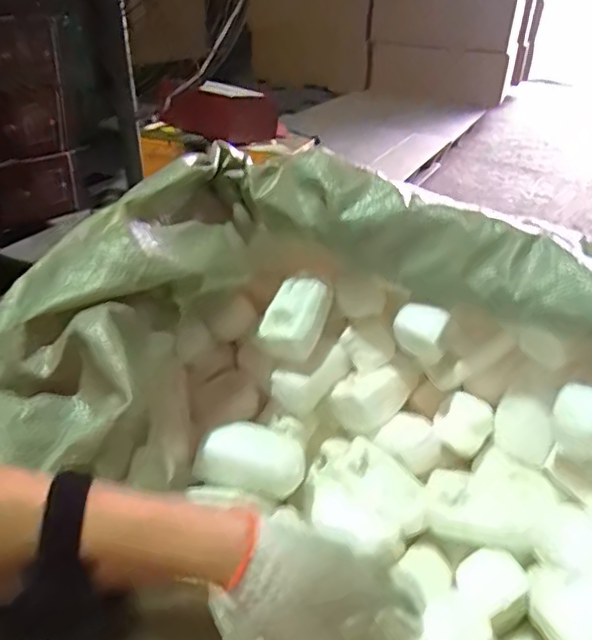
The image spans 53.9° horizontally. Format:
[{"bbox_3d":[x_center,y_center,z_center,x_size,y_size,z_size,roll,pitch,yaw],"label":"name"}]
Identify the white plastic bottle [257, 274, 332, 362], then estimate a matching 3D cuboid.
[{"bbox_3d":[-0.002,-0.002,0.650,0.064,0.049,0.098,15,58,11],"label":"white plastic bottle"}]

